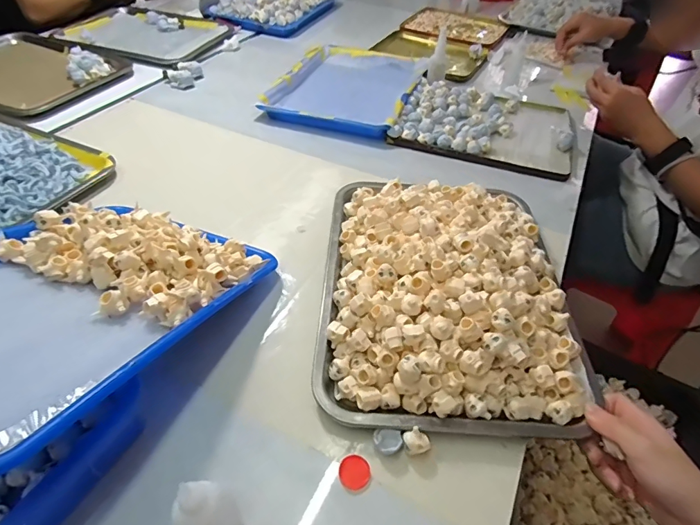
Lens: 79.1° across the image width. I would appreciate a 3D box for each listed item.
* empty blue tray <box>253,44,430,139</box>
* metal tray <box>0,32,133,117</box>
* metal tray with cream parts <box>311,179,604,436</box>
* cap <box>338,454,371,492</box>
[{"bbox_3d":[0.000,-0.344,0.821,0.243,0.033,0.318,16,47,12],"label":"empty blue tray"},{"bbox_3d":[-0.647,-0.378,0.828,0.334,0.020,0.251,21,49,17],"label":"metal tray"},{"bbox_3d":[0.100,0.006,0.455,0.254,0.063,0.327,4,48,0],"label":"metal tray with cream parts"},{"bbox_3d":[0.004,0.170,0.343,0.025,0.004,0.027,1,46,-2],"label":"cap"}]

